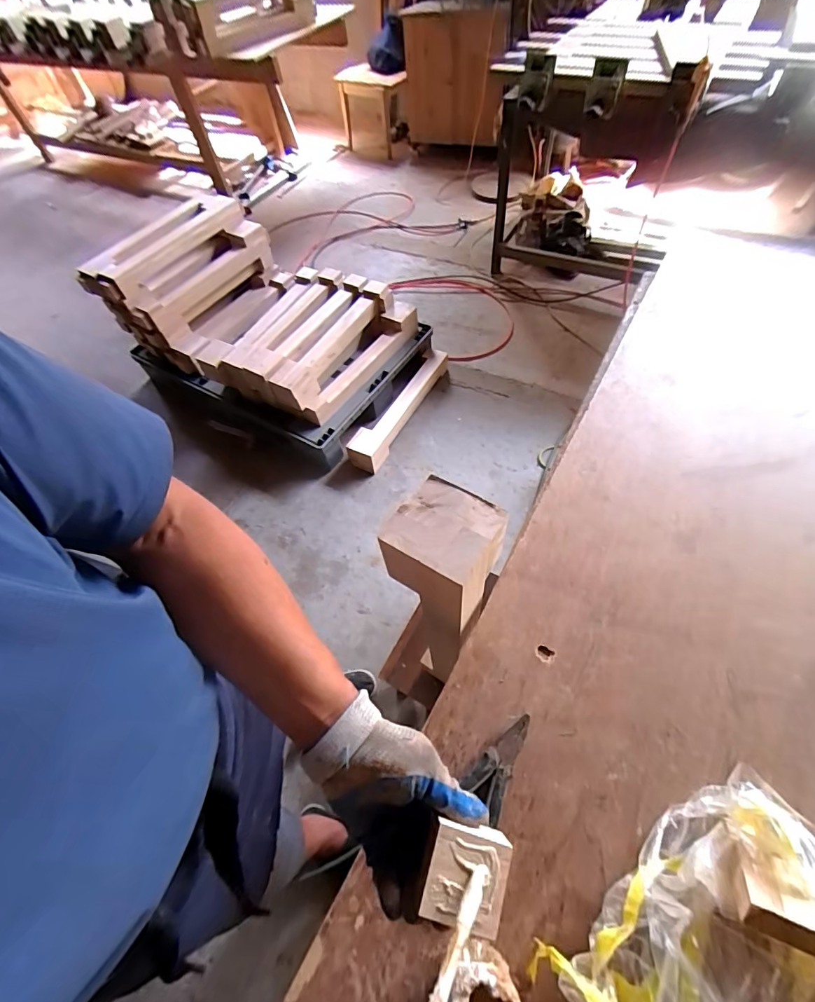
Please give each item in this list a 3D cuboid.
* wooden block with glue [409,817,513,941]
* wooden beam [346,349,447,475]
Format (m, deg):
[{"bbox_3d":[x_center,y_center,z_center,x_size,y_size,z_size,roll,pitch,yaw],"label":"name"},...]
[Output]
[{"bbox_3d":[0.043,0.291,0.342,0.063,0.030,0.062,15,70,0],"label":"wooden block with glue"},{"bbox_3d":[-0.007,-0.396,1.805,0.141,0.131,0.688,27,63,21],"label":"wooden beam"}]

